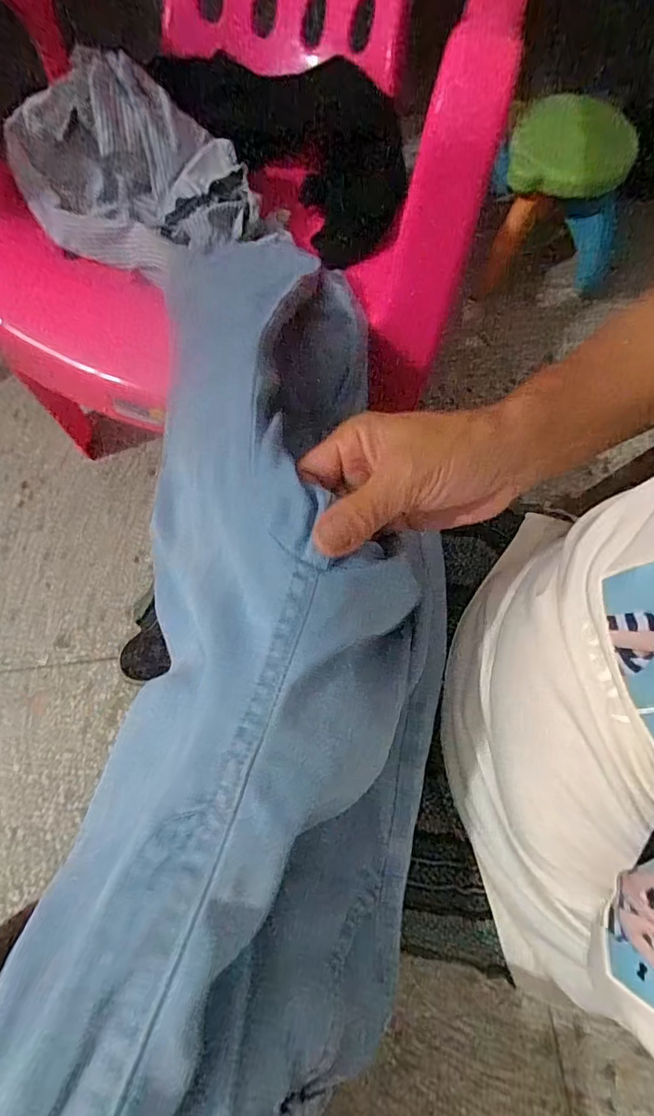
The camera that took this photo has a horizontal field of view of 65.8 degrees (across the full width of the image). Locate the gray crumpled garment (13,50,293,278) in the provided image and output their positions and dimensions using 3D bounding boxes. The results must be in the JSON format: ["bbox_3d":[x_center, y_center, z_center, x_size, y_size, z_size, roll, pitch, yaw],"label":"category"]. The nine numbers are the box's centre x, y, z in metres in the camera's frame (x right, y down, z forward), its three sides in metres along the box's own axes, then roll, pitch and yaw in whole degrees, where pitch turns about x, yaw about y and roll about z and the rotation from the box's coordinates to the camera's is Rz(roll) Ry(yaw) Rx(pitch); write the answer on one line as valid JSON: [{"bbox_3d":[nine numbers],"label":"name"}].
[{"bbox_3d":[-0.223,-0.456,0.598,0.292,0.105,0.229,35,75,10],"label":"gray crumpled garment"}]

